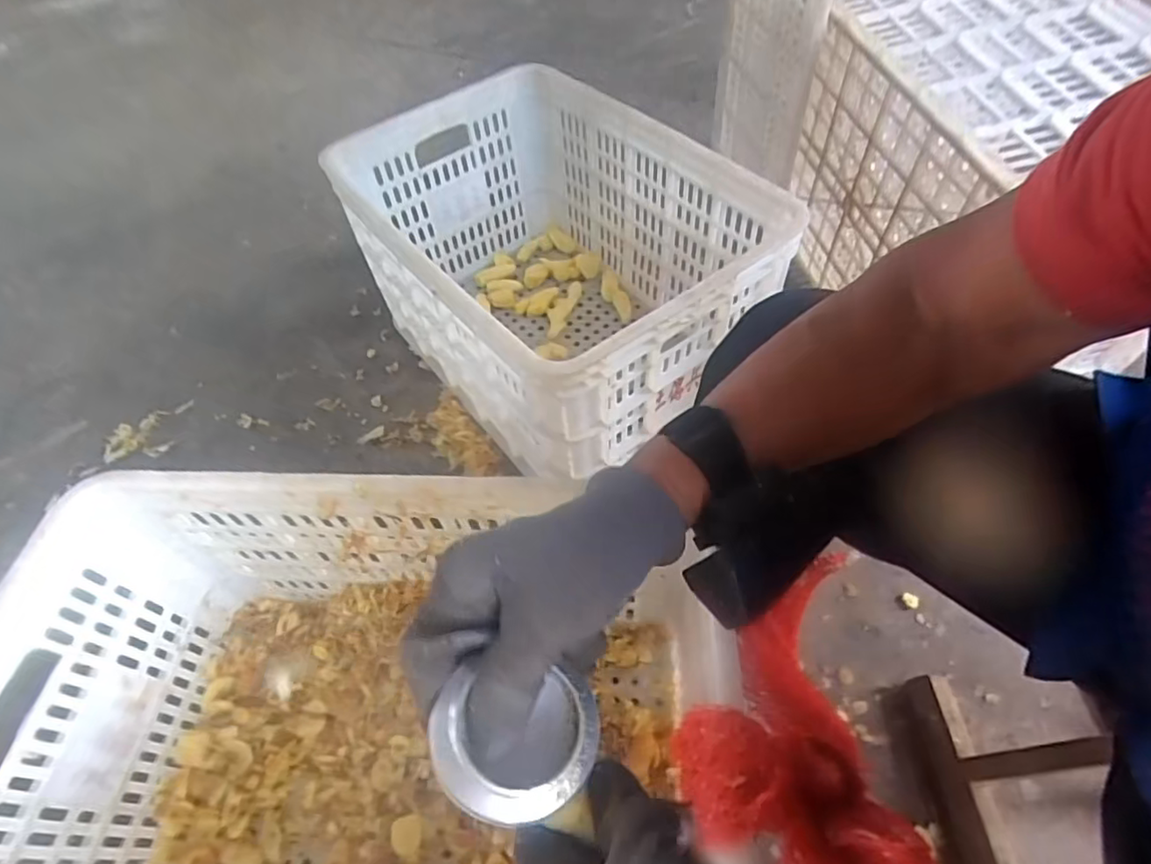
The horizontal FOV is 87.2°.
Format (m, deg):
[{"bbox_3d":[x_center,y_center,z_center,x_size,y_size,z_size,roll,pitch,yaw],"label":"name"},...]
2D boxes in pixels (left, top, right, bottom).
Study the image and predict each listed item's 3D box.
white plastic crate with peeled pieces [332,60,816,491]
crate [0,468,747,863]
[{"bbox_3d":[-0.031,-0.211,0.800,0.353,0.283,0.513,-35,59,-18],"label":"white plastic crate with peeled pieces"},{"bbox_3d":[-0.171,0.261,0.483,0.473,0.286,0.347,1,55,6],"label":"crate"}]

